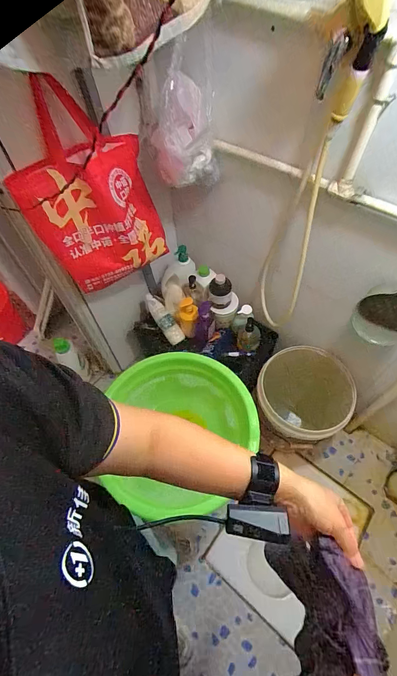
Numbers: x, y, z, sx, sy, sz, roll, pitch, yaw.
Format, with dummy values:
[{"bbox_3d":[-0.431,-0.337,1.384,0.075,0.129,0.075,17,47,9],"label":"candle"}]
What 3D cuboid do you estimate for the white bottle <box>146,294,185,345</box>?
[{"bbox_3d":[-0.138,-0.075,1.215,0.053,0.061,0.221,-35,87,-18],"label":"white bottle"}]

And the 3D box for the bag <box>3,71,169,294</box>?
[{"bbox_3d":[-0.274,-0.351,0.787,0.311,0.428,0.157,-27,60,-15],"label":"bag"}]

